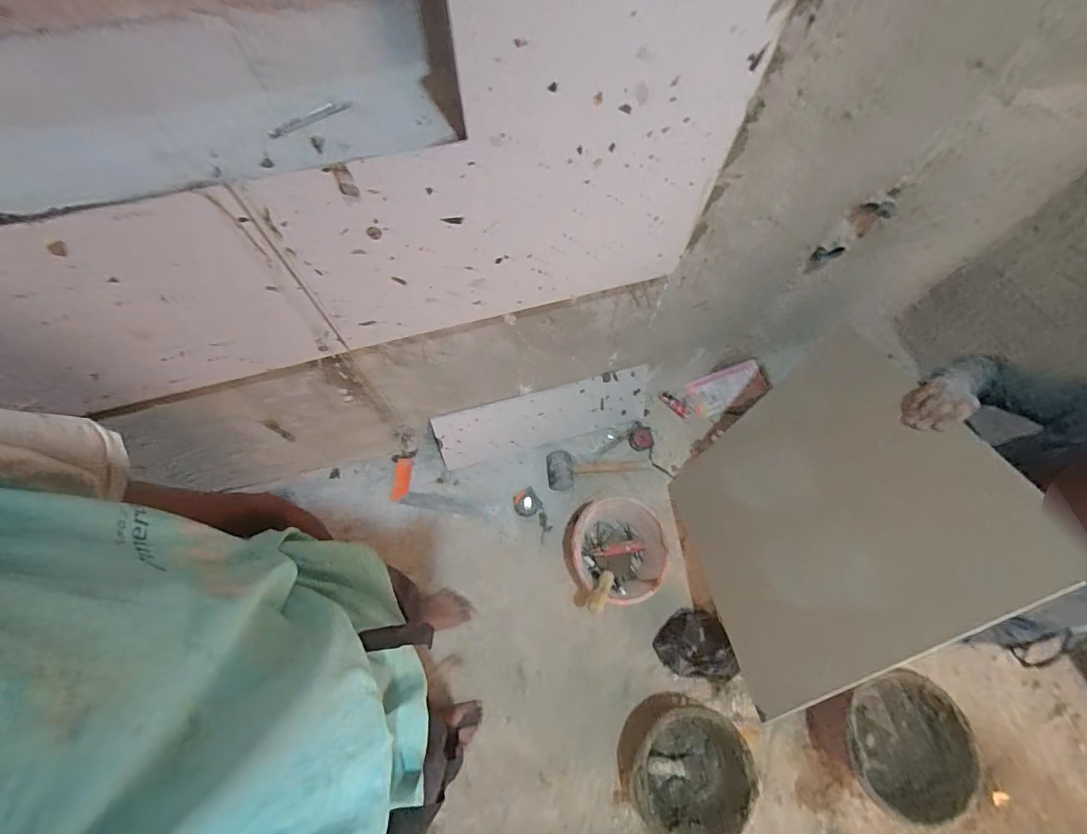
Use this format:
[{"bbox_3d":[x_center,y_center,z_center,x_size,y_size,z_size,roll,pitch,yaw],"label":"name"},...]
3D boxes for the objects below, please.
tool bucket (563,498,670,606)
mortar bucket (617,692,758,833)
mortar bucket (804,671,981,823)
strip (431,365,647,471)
[{"bbox_3d":[0.182,0.343,1.204,0.244,0.149,0.241,1,70,-2],"label":"tool bucket"},{"bbox_3d":[0.309,0.778,1.048,0.233,0.175,0.263,40,73,12],"label":"mortar bucket"},{"bbox_3d":[0.787,0.730,1.073,0.268,0.219,0.249,1,70,-2],"label":"mortar bucket"},{"bbox_3d":[0.004,0.003,1.309,0.591,0.208,0.016,-13,44,-7],"label":"strip"}]

